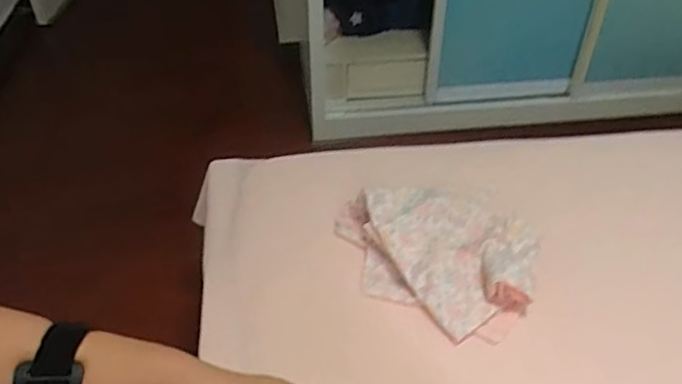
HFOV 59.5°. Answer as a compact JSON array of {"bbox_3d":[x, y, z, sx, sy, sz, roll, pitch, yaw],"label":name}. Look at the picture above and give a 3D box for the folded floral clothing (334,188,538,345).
[{"bbox_3d":[0.142,0.104,0.954,0.320,0.064,0.235,9,68,10],"label":"folded floral clothing"}]

